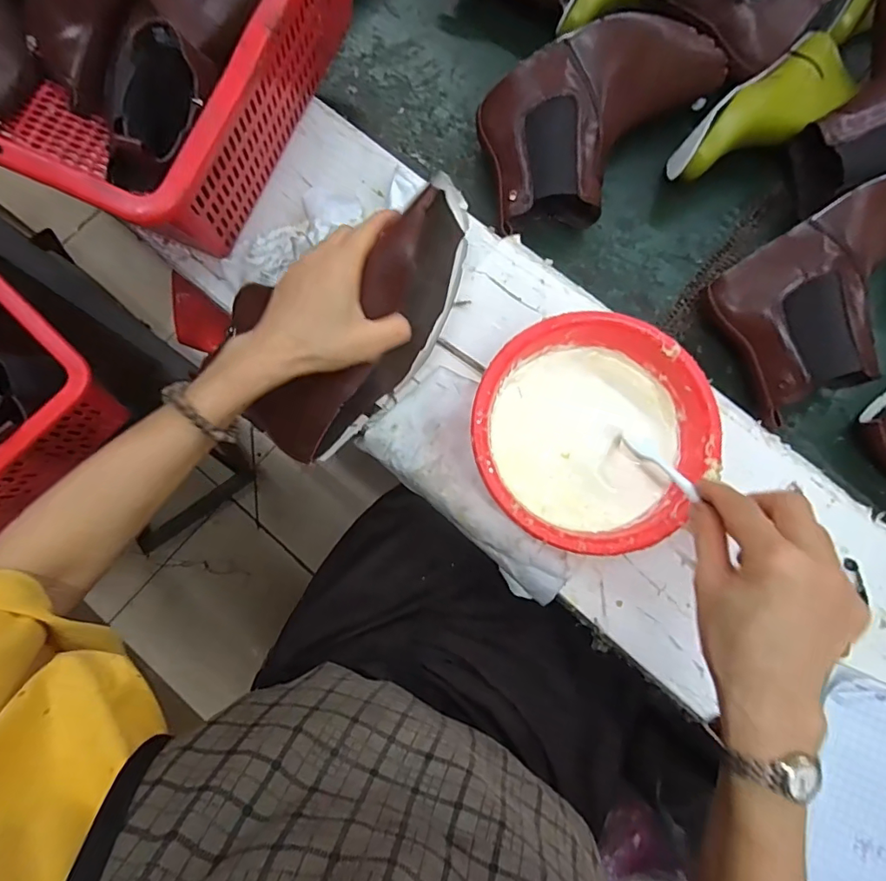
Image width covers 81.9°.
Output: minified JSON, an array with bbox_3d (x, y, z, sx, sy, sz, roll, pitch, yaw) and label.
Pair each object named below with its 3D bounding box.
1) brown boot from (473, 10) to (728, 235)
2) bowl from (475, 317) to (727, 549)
[{"bbox_3d":[0.169,-0.317,0.513,0.249,0.085,0.155,-11,80,-2],"label":"brown boot"},{"bbox_3d":[0.123,-0.003,0.440,0.186,0.072,0.186,4,79,1],"label":"bowl"}]

